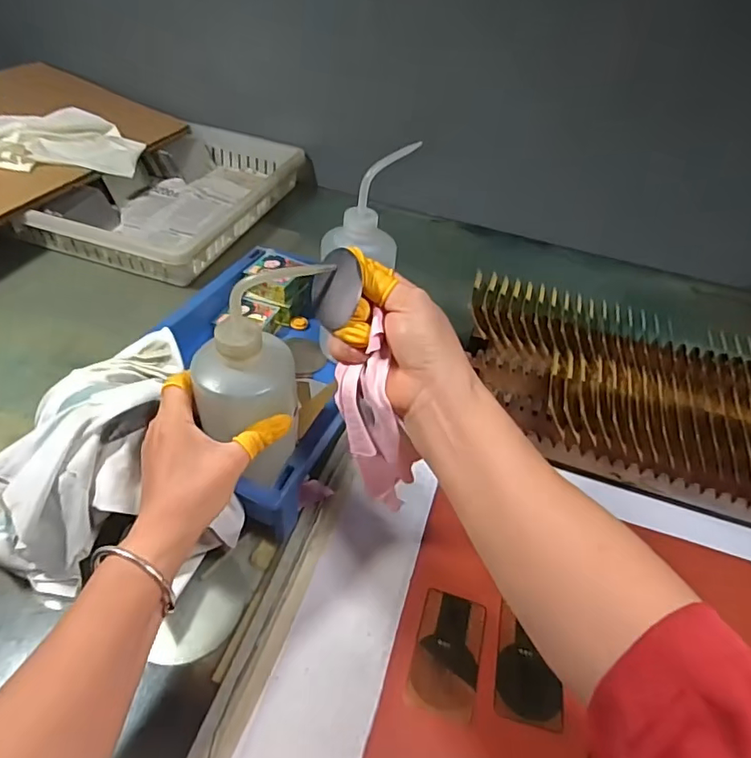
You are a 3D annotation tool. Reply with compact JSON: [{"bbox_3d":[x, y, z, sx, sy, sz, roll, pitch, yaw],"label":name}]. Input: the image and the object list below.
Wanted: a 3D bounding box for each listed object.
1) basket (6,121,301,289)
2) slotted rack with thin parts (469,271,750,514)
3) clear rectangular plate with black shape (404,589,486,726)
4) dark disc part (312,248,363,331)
[{"bbox_3d":[-0.303,-0.299,0.839,0.269,0.062,0.405,17,45,10],"label":"basket"},{"bbox_3d":[0.364,0.039,0.530,0.557,0.082,0.190,16,45,9],"label":"slotted rack with thin parts"},{"bbox_3d":[0.054,0.206,0.398,0.049,0.007,0.085,15,45,8],"label":"clear rectangular plate with black shape"},{"bbox_3d":[-0.025,-0.055,0.326,0.004,0.044,0.045,5,34,-41],"label":"dark disc part"}]

